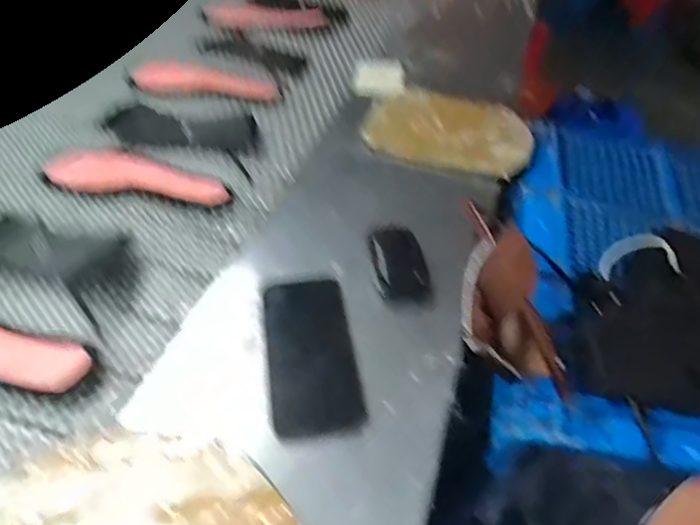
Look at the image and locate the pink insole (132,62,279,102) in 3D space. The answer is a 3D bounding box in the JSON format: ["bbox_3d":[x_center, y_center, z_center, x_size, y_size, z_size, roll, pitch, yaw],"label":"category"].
[{"bbox_3d":[-0.222,-0.280,0.871,0.229,0.009,0.069,9,45,5],"label":"pink insole"}]

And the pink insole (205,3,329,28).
[{"bbox_3d":[-0.154,-0.456,1.049,0.217,0.025,0.061,1,45,-3],"label":"pink insole"}]

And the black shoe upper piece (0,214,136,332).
[{"bbox_3d":[-0.320,-0.014,0.594,0.215,0.021,0.100,20,47,15],"label":"black shoe upper piece"}]

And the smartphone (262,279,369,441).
[{"bbox_3d":[-0.034,0.079,0.494,0.076,0.015,0.153,-5,46,-9],"label":"smartphone"}]

